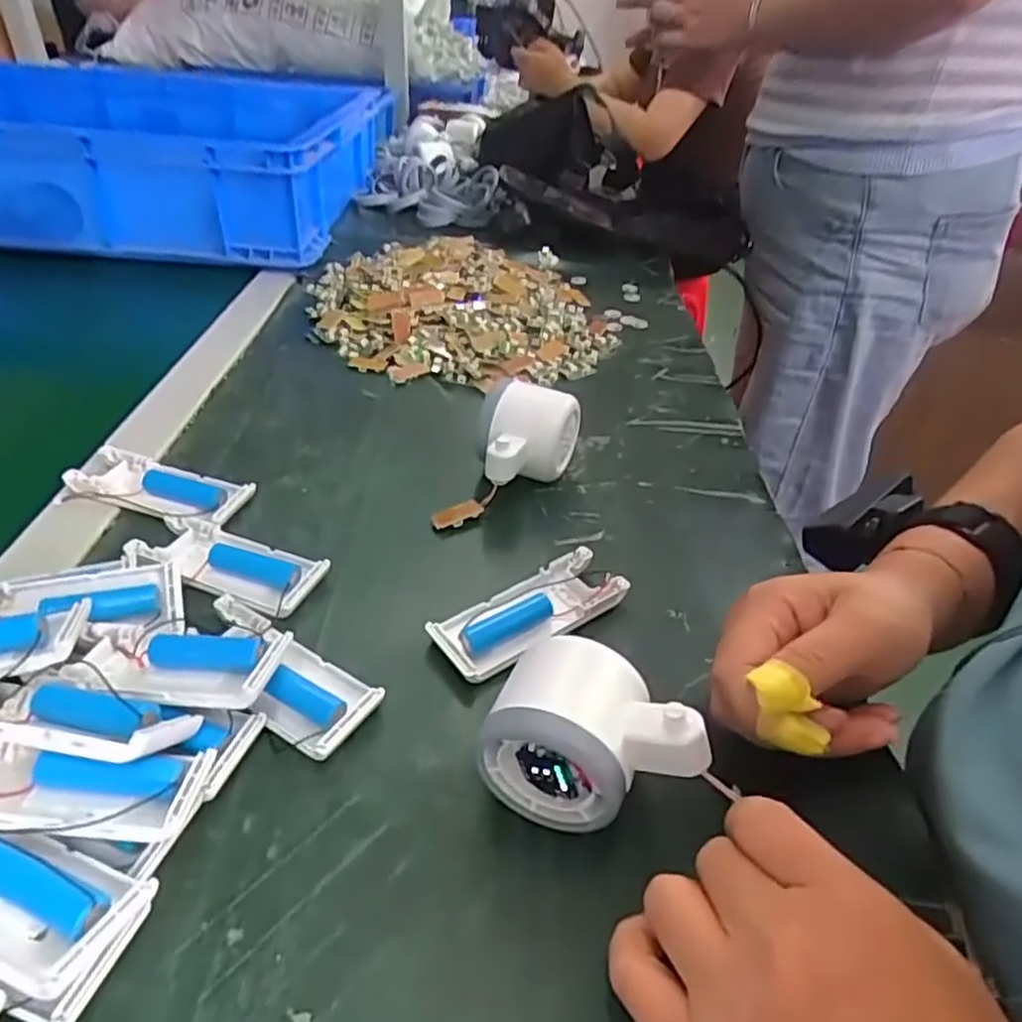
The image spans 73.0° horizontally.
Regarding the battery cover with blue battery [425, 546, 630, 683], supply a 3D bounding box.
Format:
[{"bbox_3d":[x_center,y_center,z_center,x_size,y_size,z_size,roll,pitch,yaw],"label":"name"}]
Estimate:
[{"bbox_3d":[0.011,0.052,0.360,0.103,0.014,0.041,-23,46,-30],"label":"battery cover with blue battery"}]

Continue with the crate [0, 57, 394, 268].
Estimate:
[{"bbox_3d":[-0.481,-0.439,0.839,0.555,0.121,0.413,4,38,-1],"label":"crate"}]

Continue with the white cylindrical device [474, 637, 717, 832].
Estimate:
[{"bbox_3d":[0.033,0.088,0.273,0.077,0.056,0.053,17,39,13],"label":"white cylindrical device"}]

